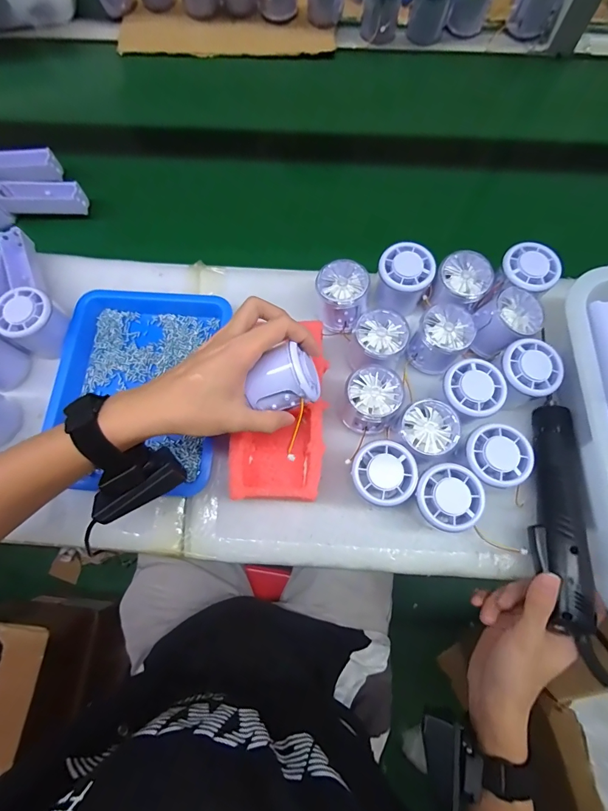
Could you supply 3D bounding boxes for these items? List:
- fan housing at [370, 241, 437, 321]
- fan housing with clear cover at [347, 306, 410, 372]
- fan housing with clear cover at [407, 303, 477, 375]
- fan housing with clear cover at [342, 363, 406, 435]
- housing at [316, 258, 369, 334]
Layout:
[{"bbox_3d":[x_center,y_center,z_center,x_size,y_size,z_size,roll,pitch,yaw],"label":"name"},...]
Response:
[{"bbox_3d":[0.109,-0.139,0.411,0.055,0.045,0.059,18,75,6],"label":"fan housing"},{"bbox_3d":[0.077,-0.067,0.392,0.059,0.047,0.050,0,74,1],"label":"fan housing with clear cover"},{"bbox_3d":[0.144,-0.070,0.395,0.051,0.051,0.054,0,74,1],"label":"fan housing with clear cover"},{"bbox_3d":[0.068,-0.003,0.378,0.053,0.057,0.054,0,74,1],"label":"fan housing with clear cover"},{"bbox_3d":[0.041,-0.120,0.411,0.052,0.047,0.059,8,74,3],"label":"housing"}]

